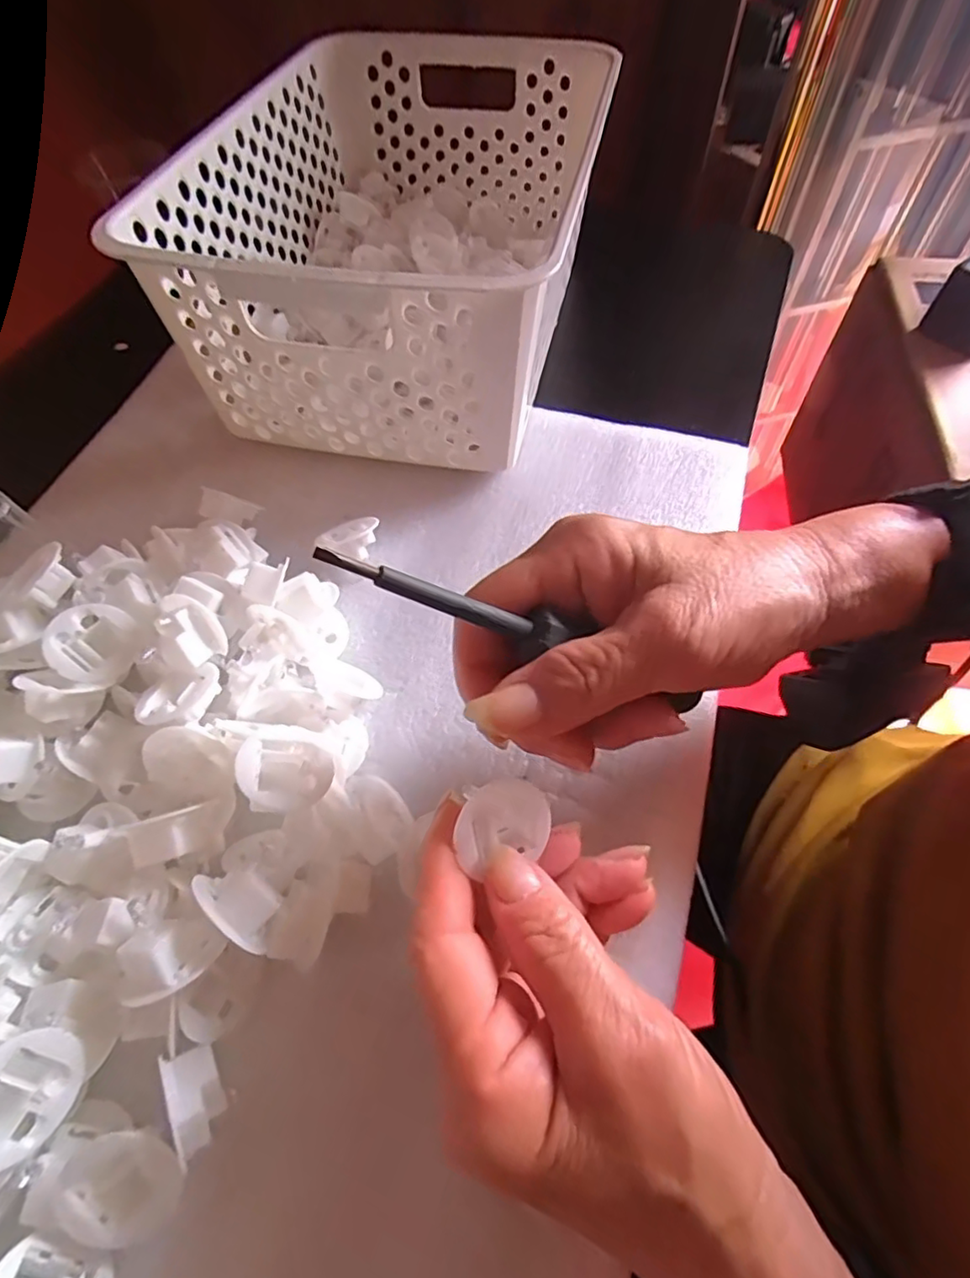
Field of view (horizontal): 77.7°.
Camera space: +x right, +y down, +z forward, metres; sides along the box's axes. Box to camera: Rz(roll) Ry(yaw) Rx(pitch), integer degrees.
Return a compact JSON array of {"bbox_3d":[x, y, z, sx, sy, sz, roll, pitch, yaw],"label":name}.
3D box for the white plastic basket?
[{"bbox_3d":[-0.046,-0.249,0.364,0.196,0.113,0.316,10,61,8],"label":"white plastic basket"}]

